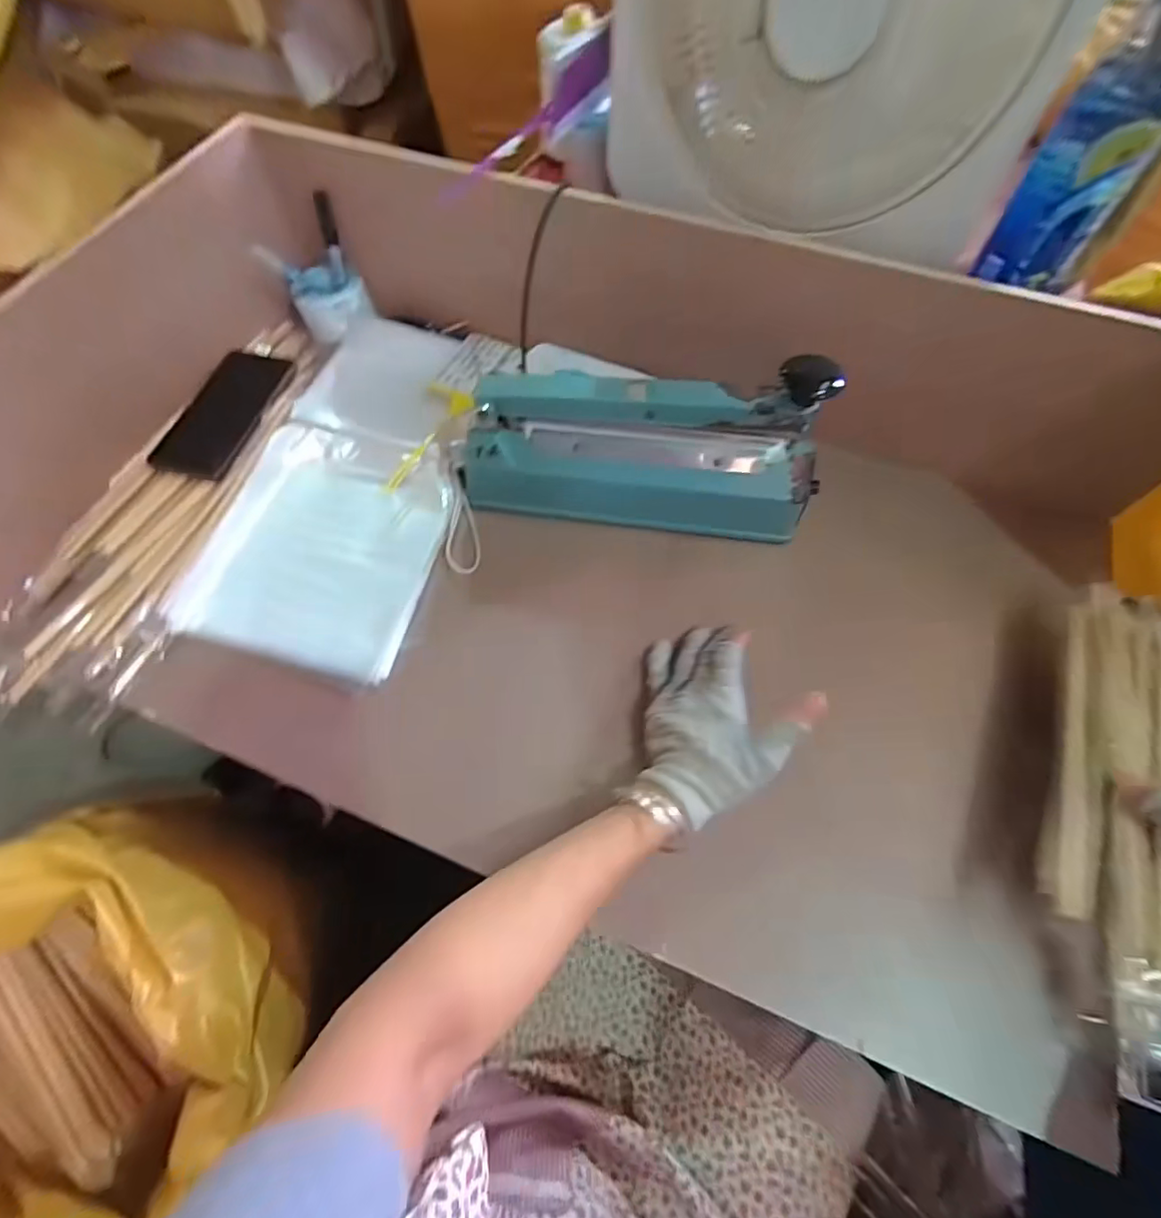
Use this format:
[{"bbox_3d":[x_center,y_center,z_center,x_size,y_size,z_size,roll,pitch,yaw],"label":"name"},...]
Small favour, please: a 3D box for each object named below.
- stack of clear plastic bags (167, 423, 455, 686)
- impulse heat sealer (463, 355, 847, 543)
[{"bbox_3d":[-0.231,-0.061,0.519,0.194,0.026,0.229,12,64,7],"label":"stack of clear plastic bags"},{"bbox_3d":[0.051,-0.137,0.482,0.305,0.137,0.066,7,64,4],"label":"impulse heat sealer"}]

